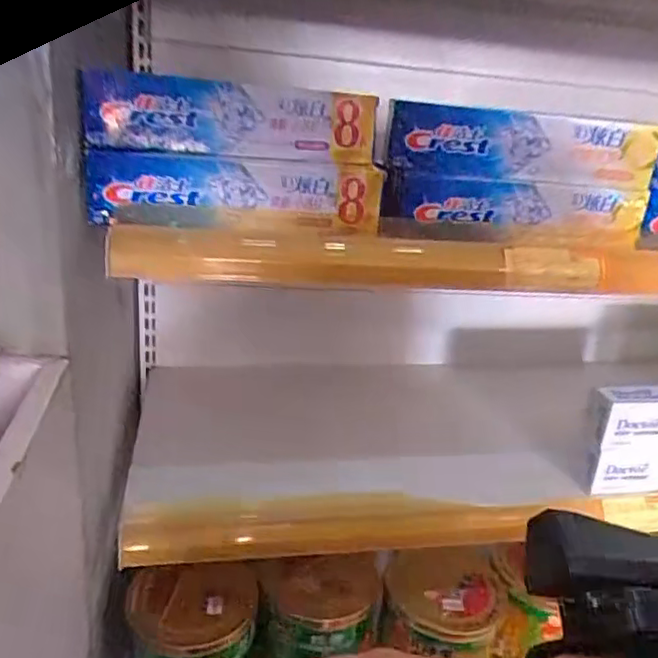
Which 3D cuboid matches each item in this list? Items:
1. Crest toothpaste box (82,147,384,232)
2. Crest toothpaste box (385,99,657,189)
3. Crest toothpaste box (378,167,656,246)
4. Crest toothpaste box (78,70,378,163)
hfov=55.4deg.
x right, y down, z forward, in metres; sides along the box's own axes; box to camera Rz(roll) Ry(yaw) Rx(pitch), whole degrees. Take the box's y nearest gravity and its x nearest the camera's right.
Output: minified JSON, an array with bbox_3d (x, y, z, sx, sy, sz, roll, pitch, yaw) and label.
[{"bbox_3d":[-0.069,-0.108,0.492,0.224,0.051,0.036,-2,21,-20],"label":"Crest toothpaste box"},{"bbox_3d":[0.169,-0.160,0.546,0.234,0.053,0.031,3,20,-6],"label":"Crest toothpaste box"},{"bbox_3d":[0.163,-0.105,0.551,0.242,0.051,0.036,0,21,-15],"label":"Crest toothpaste box"},{"bbox_3d":[-0.068,-0.163,0.489,0.228,0.052,0.036,-4,22,-24],"label":"Crest toothpaste box"}]

